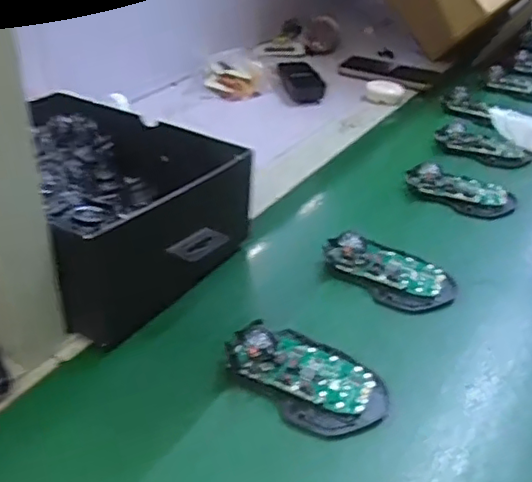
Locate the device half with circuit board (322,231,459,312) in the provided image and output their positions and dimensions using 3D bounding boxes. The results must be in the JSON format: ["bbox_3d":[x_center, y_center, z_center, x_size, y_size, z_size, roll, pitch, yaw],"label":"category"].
[{"bbox_3d":[0.108,0.020,0.526,0.067,0.027,0.109,-25,44,-37],"label":"device half with circuit board"}]

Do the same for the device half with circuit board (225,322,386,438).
[{"bbox_3d":[0.028,0.090,0.420,0.109,0.025,0.070,31,41,33],"label":"device half with circuit board"}]

